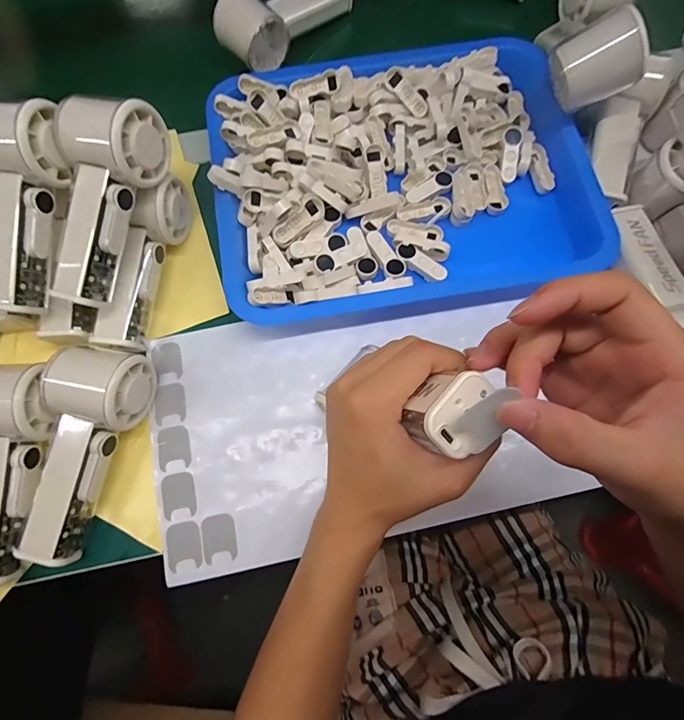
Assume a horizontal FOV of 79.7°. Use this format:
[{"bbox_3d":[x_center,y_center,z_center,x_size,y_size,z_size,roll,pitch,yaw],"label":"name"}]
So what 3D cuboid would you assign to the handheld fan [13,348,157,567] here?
[{"bbox_3d":[-0.197,0.064,0.301,0.061,0.052,0.152,15,73,6],"label":"handheld fan"}]

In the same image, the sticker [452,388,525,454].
[{"bbox_3d":[0.065,0.025,0.180,0.018,0.004,0.034,42,118,-1],"label":"sticker"}]

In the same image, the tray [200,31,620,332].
[{"bbox_3d":[0.048,-0.169,0.372,0.325,0.036,0.258,-10,73,-2],"label":"tray"}]

